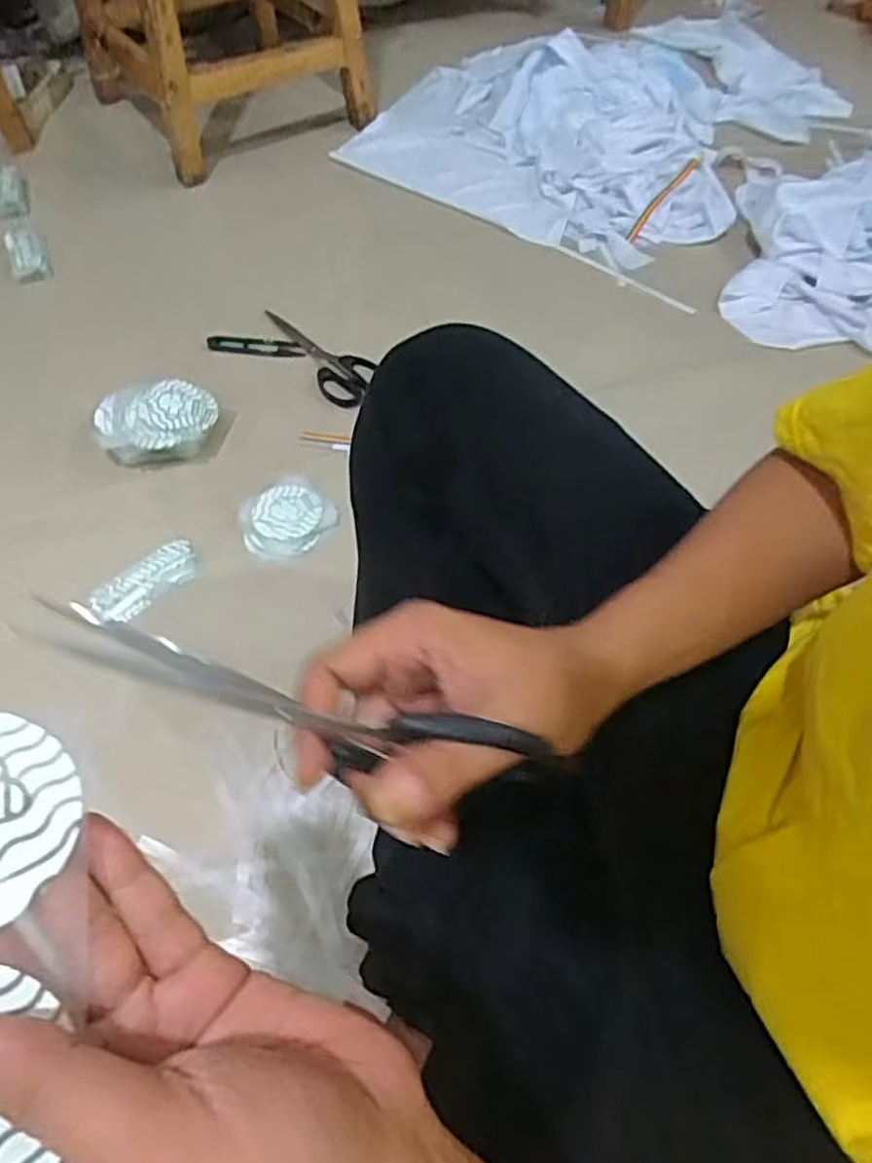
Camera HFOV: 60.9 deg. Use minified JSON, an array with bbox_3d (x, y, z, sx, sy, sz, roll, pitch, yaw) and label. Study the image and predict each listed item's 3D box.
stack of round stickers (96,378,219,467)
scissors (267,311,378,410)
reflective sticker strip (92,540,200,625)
[{"bbox_3d":[-0.299,-0.169,0.803,0.128,0.049,0.091,-15,59,-11],"label":"stack of round stickers"},{"bbox_3d":[-0.147,-0.279,0.900,0.199,0.013,0.077,39,64,21],"label":"scissors"},{"bbox_3d":[-0.280,-0.002,0.720,0.106,0.009,0.048,-40,76,-23],"label":"reflective sticker strip"}]

